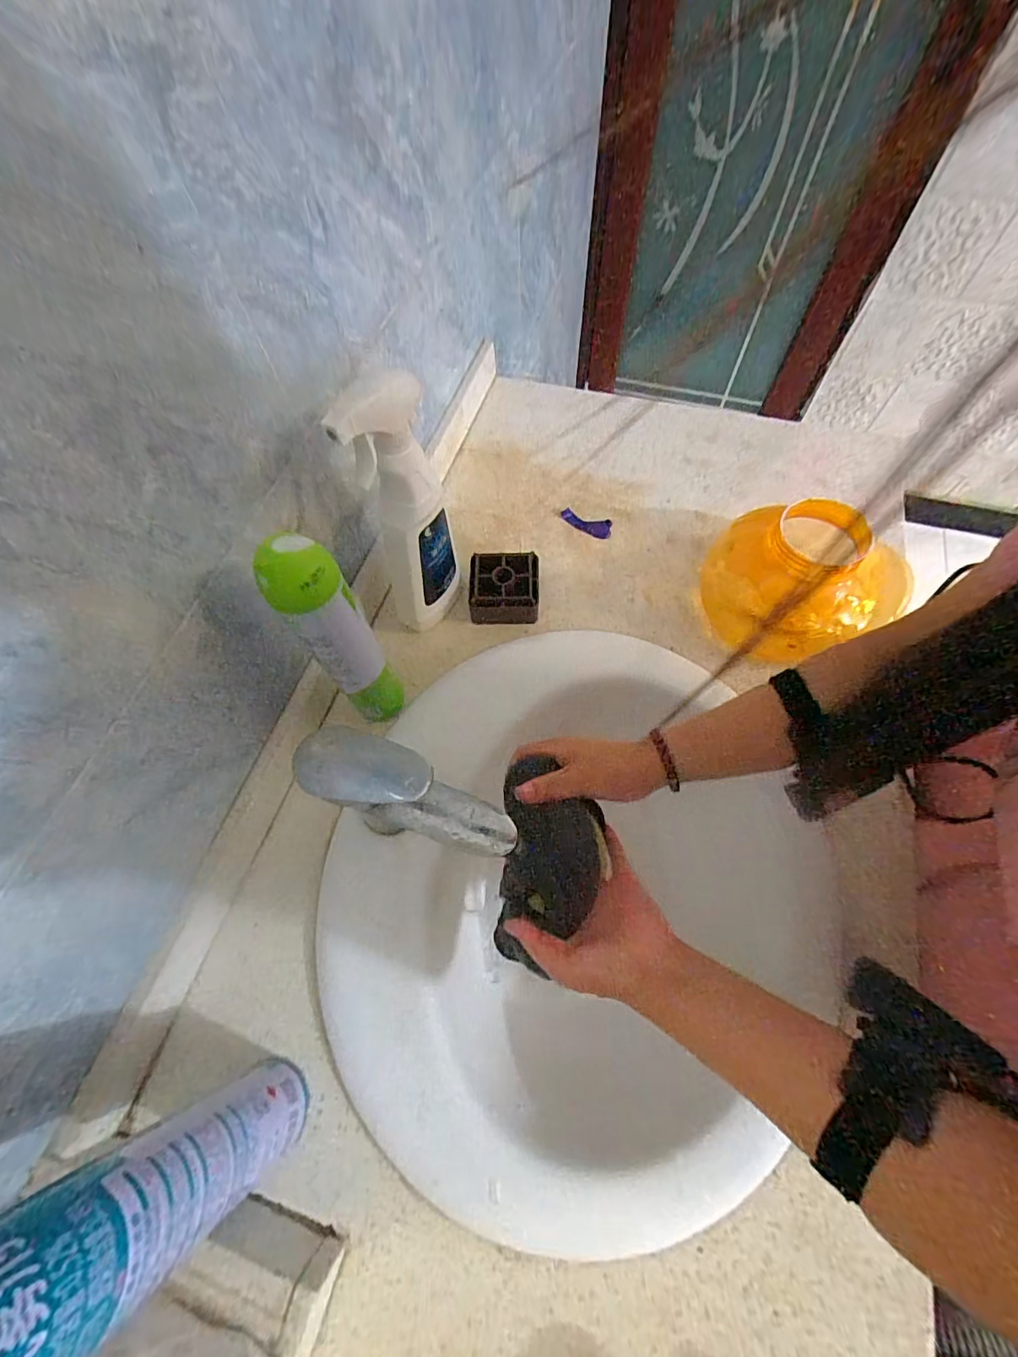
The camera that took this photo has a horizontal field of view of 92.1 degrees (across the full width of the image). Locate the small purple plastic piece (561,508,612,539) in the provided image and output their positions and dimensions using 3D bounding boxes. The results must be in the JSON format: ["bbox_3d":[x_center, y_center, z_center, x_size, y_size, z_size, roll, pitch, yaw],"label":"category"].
[{"bbox_3d":[0.098,-0.198,0.629,0.066,0.007,0.030,16,65,10],"label":"small purple plastic piece"}]

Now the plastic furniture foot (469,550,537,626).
[{"bbox_3d":[-0.006,-0.102,0.564,0.077,0.043,0.074,-2,63,1],"label":"plastic furniture foot"}]

